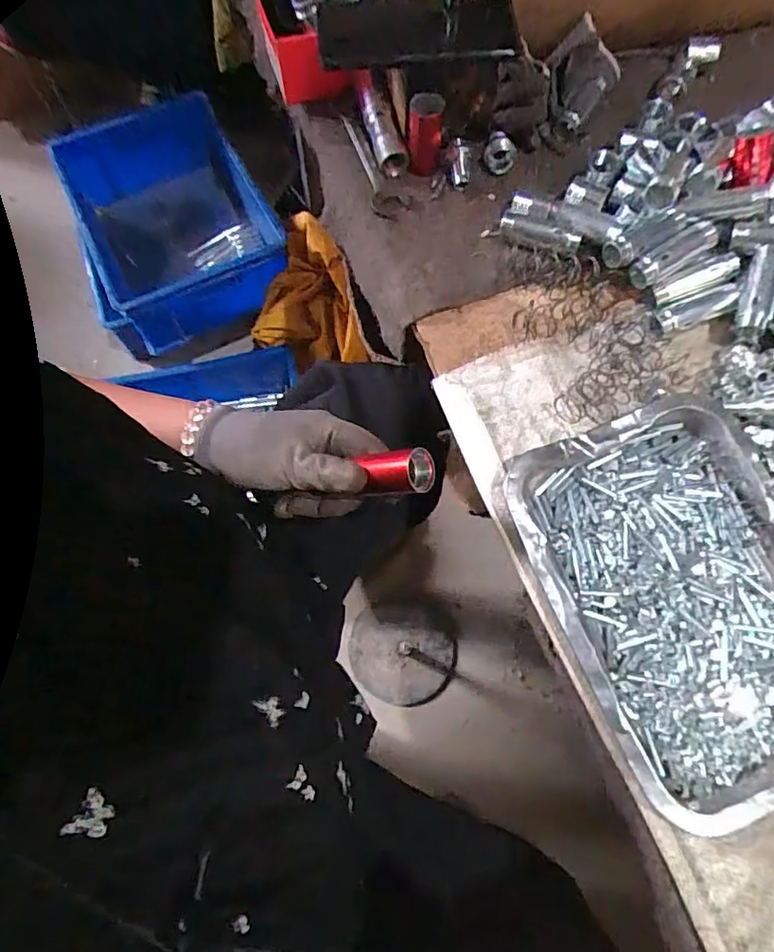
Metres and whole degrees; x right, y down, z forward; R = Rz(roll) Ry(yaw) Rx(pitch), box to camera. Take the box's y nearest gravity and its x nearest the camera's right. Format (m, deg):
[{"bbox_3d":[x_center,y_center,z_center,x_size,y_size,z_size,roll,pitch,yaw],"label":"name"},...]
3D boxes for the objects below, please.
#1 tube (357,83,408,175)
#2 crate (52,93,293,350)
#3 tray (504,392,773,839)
[{"bbox_3d":[-0.004,-0.315,0.501,0.028,0.025,0.068,-24,102,-7],"label":"tube"},{"bbox_3d":[-0.387,-0.441,0.996,0.326,0.186,0.409,-25,72,-8],"label":"crate"},{"bbox_3d":[0.206,0.077,0.374,0.184,0.030,0.250,-21,72,-7],"label":"tray"}]

